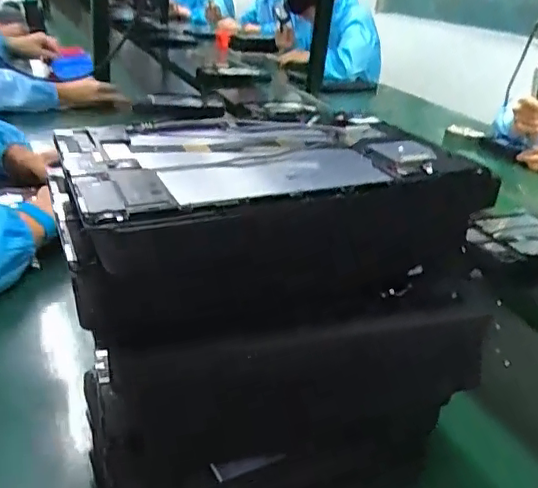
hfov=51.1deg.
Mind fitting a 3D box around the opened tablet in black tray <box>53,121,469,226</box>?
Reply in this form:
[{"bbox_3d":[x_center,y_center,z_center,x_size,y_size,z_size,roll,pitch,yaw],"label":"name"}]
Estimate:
[{"bbox_3d":[-0.004,-0.052,0.352,0.230,0.021,0.144,-6,28,-23],"label":"opened tablet in black tray"}]

